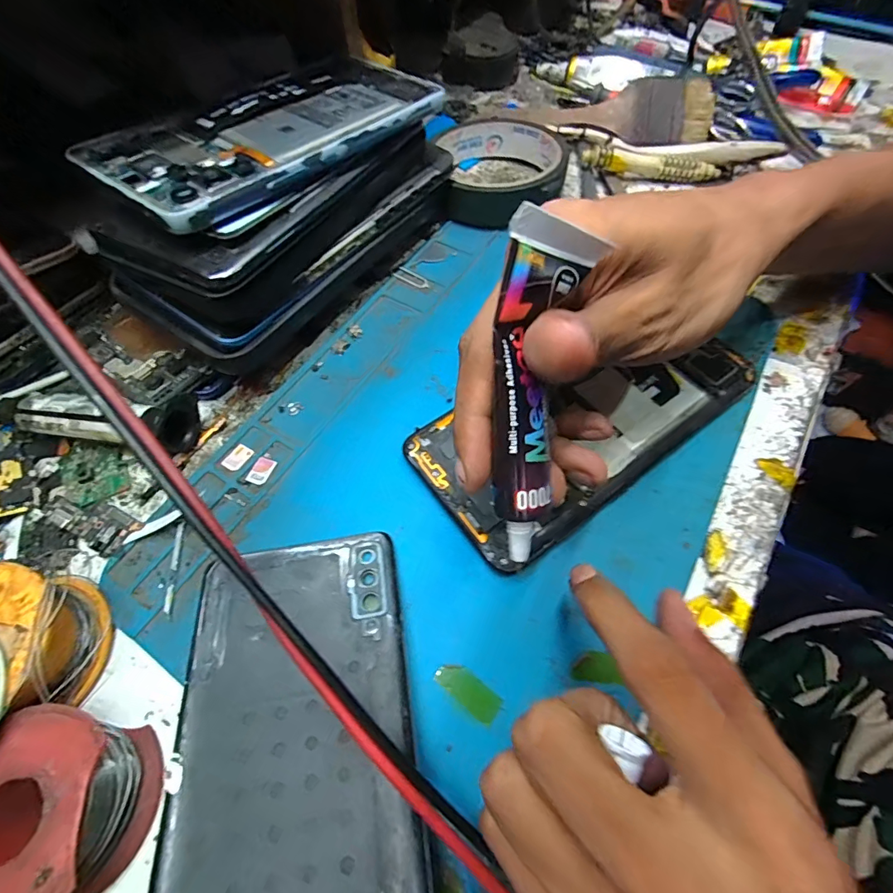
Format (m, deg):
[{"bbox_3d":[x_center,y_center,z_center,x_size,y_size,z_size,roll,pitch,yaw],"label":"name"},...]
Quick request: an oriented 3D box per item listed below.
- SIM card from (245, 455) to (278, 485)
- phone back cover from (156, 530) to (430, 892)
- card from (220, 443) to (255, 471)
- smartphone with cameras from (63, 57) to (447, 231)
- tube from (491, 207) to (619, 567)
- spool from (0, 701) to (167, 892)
[{"bbox_3d":[-0.082,0.011,0.195,0.009,0.004,0.013,20,62,7],"label":"SIM card"},{"bbox_3d":[-0.044,0.100,0.129,0.070,0.004,0.155,-8,51,-6],"label":"phone back cover"},{"bbox_3d":[-0.094,0.005,0.199,0.010,0.004,0.012,26,62,13],"label":"card"},{"bbox_3d":[-0.072,-0.145,0.195,0.076,0.015,0.156,37,67,18],"label":"smartphone with cameras"},{"bbox_3d":[0.025,-0.014,0.123,0.023,0.016,0.091,5,101,5],"label":"tube"},{"bbox_3d":[-0.114,0.107,0.127,0.045,0.025,0.050,24,64,12],"label":"spool"}]

